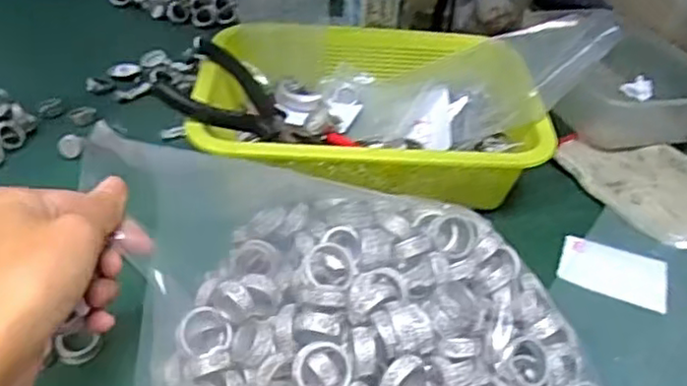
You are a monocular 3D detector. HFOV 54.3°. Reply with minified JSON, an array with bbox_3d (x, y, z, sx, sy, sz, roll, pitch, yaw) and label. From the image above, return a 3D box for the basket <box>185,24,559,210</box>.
[{"bbox_3d":[0.020,-0.069,0.567,0.271,0.073,0.190,2,40,-4],"label":"basket"}]

